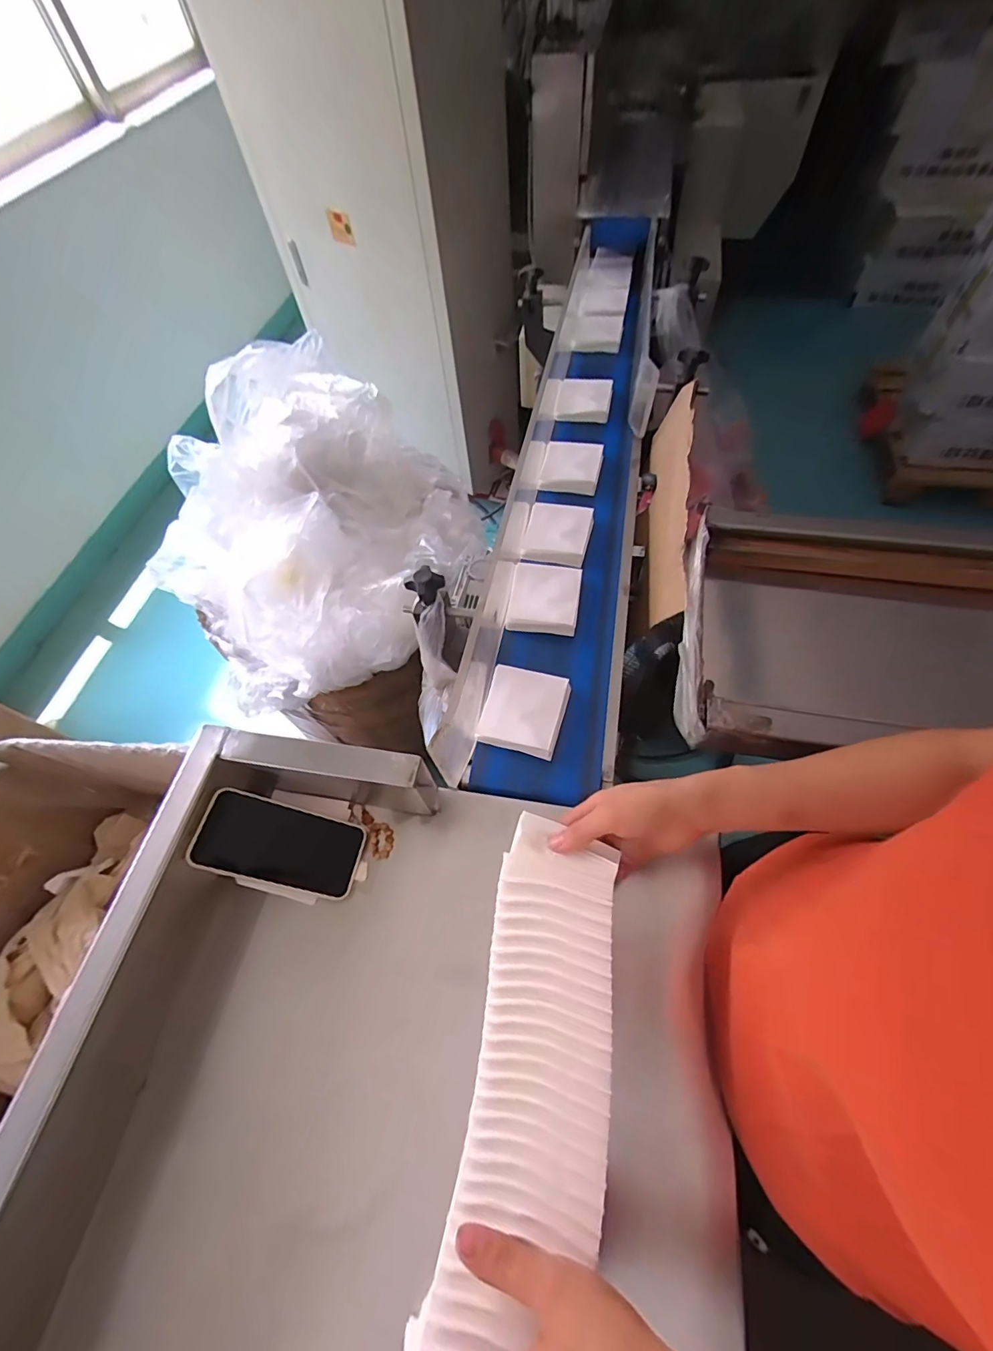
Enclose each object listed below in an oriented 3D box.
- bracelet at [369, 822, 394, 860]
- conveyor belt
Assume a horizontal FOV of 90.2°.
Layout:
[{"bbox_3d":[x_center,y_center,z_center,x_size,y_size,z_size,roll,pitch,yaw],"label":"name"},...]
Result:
[{"bbox_3d":[-0.122,0.175,0.525,0.025,0.005,0.037,-8,60,-1],"label":"bracelet"},{"bbox_3d":[0.143,-0.397,0.793,0.193,0.131,1.197,9,61,9],"label":"conveyor belt"}]

